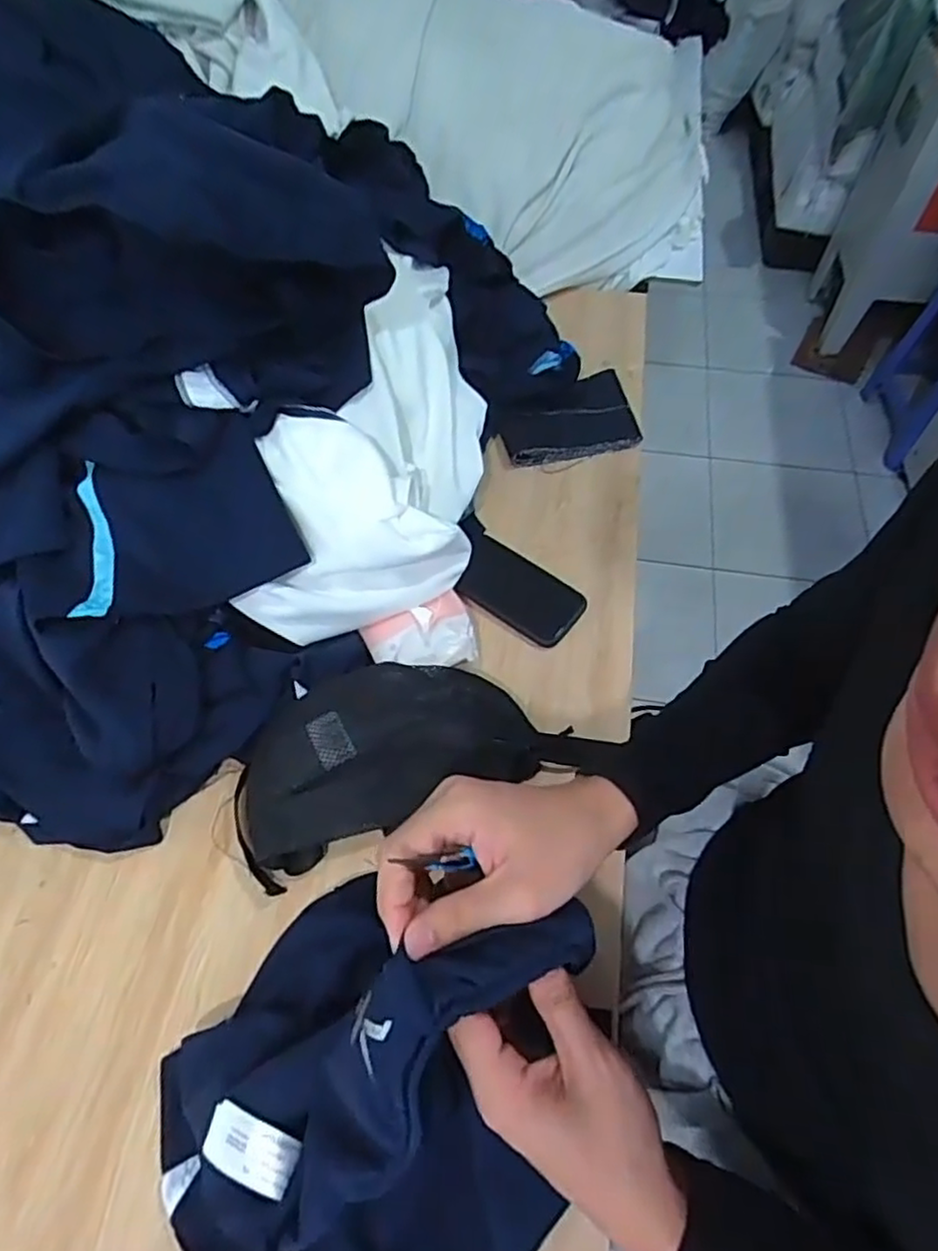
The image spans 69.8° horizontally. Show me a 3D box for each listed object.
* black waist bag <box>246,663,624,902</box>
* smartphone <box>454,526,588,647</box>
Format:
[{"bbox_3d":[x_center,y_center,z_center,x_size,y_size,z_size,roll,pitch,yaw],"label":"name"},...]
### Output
[{"bbox_3d":[-0.058,0.117,0.605,0.311,0.065,0.162,-13,59,-6],"label":"black waist bag"},{"bbox_3d":[0.049,-0.042,0.728,0.148,0.012,0.087,31,64,12],"label":"smartphone"}]

